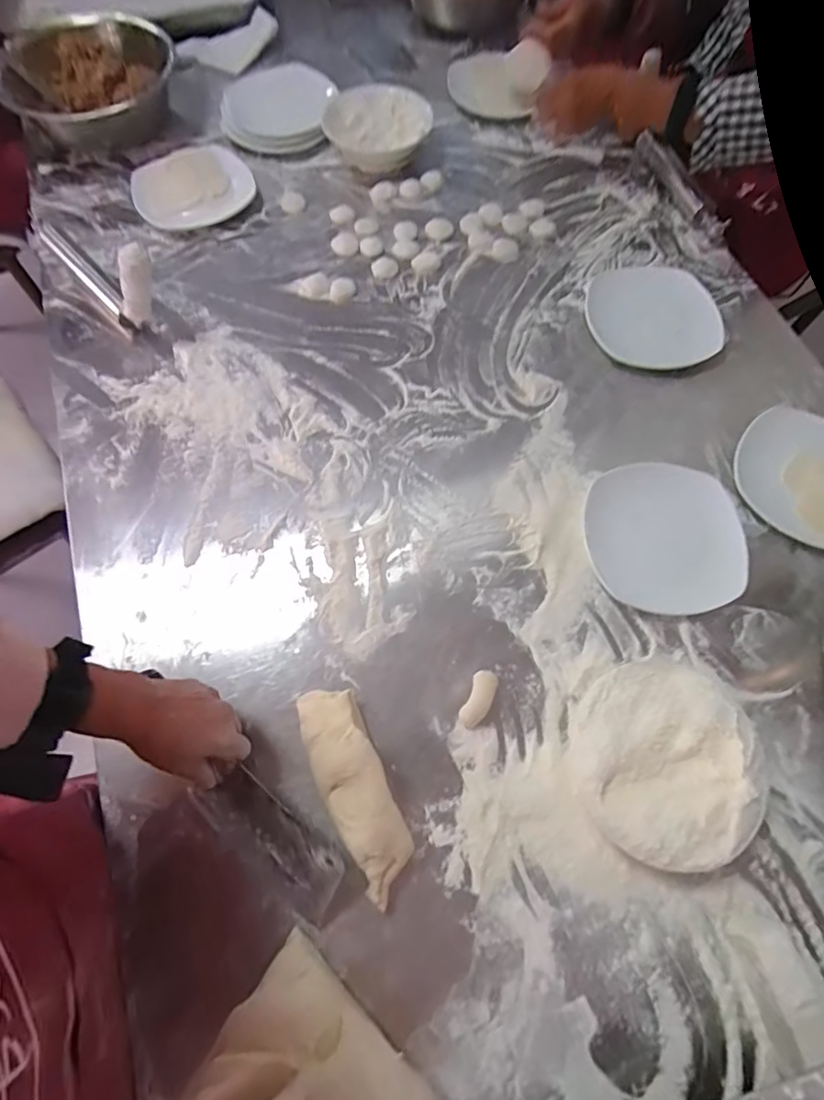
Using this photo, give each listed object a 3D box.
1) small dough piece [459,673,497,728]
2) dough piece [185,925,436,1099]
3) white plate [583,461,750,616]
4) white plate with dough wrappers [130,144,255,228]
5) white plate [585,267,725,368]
[{"bbox_3d":[0.070,0.155,0.542,0.025,0.017,0.059,22,69,9],"label":"small dough piece"},{"bbox_3d":[-0.090,0.421,0.375,0.157,0.072,0.162,38,72,14],"label":"dough piece"},{"bbox_3d":[0.291,-0.015,0.608,0.169,0.028,0.175,3,67,1],"label":"white plate"},{"bbox_3d":[-0.353,-0.587,0.831,0.180,0.038,0.191,-24,70,-10],"label":"white plate with dough wrappers"},{"bbox_3d":[0.343,-0.344,0.749,0.174,0.027,0.190,0,67,0],"label":"white plate"}]

